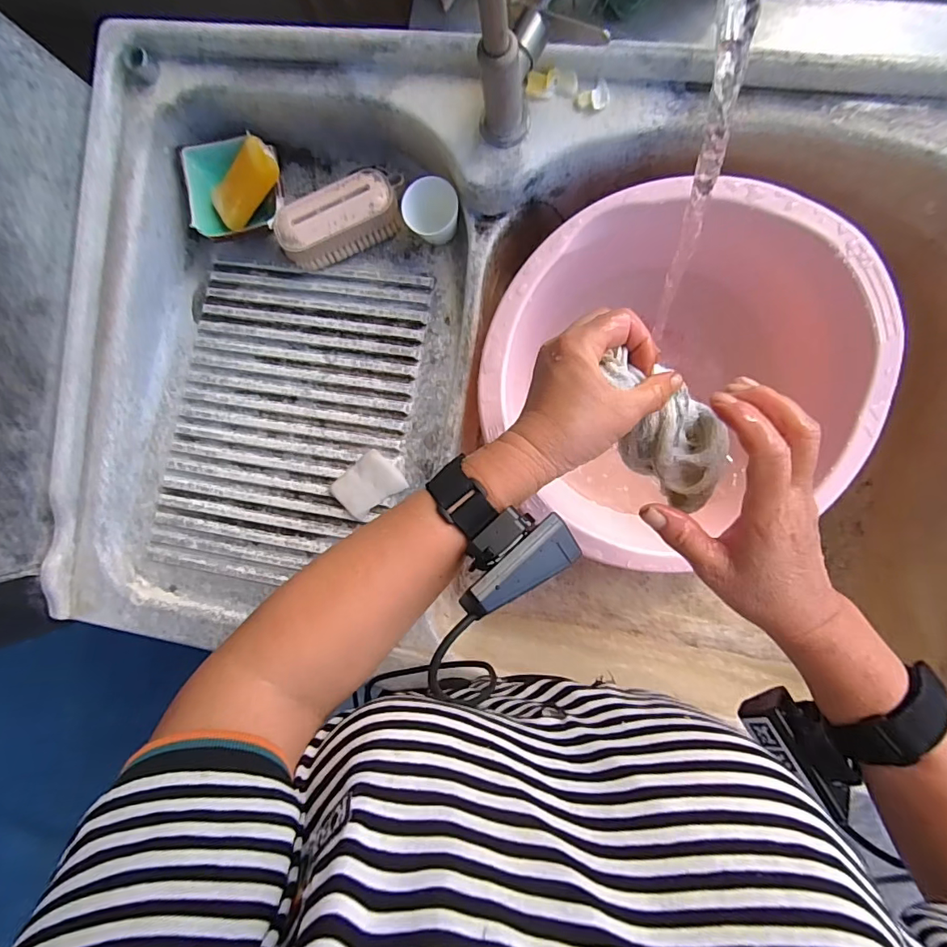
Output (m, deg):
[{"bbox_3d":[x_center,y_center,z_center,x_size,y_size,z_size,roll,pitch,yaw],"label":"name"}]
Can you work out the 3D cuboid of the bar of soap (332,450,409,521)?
[{"bbox_3d":[-0.101,0.012,0.465,0.049,0.017,0.059,44,96,3],"label":"bar of soap"}]

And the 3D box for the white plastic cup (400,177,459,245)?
[{"bbox_3d":[-0.039,-0.252,0.467,0.049,0.047,0.051,0,92,6],"label":"white plastic cup"}]

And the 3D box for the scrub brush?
[{"bbox_3d":[-0.130,-0.254,0.475,0.132,0.038,0.058,-25,89,7],"label":"scrub brush"}]

